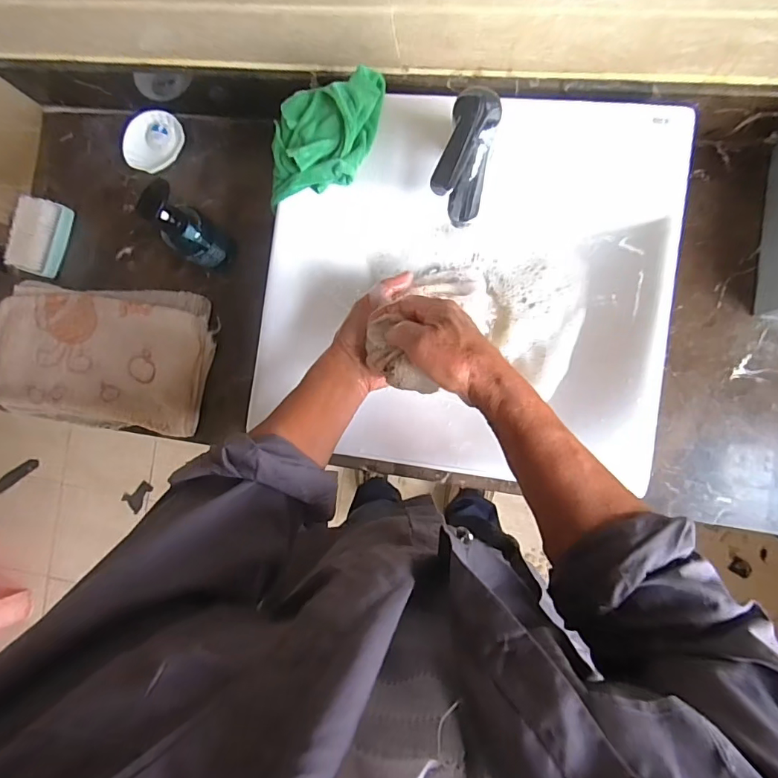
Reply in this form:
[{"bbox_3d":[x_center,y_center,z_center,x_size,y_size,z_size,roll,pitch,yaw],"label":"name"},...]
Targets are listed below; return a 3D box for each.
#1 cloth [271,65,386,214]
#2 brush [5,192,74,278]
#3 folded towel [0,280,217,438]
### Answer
[{"bbox_3d":[-0.081,-0.312,0.588,0.158,0.045,0.127,-6,88,8],"label":"cloth"},{"bbox_3d":[-0.616,-0.267,0.838,0.075,0.046,0.127,15,90,8],"label":"brush"},{"bbox_3d":[-0.494,-0.056,0.792,0.419,0.043,0.232,6,89,8],"label":"folded towel"}]

